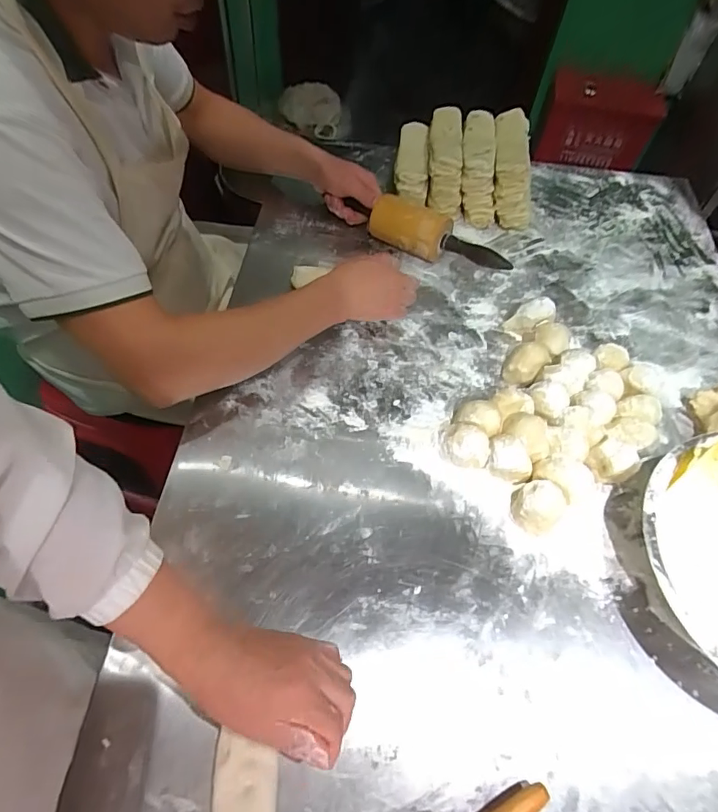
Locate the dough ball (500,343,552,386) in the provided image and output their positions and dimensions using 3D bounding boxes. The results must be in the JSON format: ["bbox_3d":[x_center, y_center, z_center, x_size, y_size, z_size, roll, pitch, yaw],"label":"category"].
[{"bbox_3d":[0.223,-0.051,0.658,0.050,0.052,0.042,26,60,12],"label":"dough ball"}]

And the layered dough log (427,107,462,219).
[{"bbox_3d":[0.151,-0.438,0.859,0.061,0.077,0.199,6,58,0],"label":"layered dough log"}]

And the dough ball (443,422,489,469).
[{"bbox_3d":[0.127,0.048,0.588,0.055,0.045,0.050,11,58,3],"label":"dough ball"}]

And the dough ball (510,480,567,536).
[{"bbox_3d":[0.206,0.115,0.555,0.051,0.046,0.050,2,58,-3],"label":"dough ball"}]

